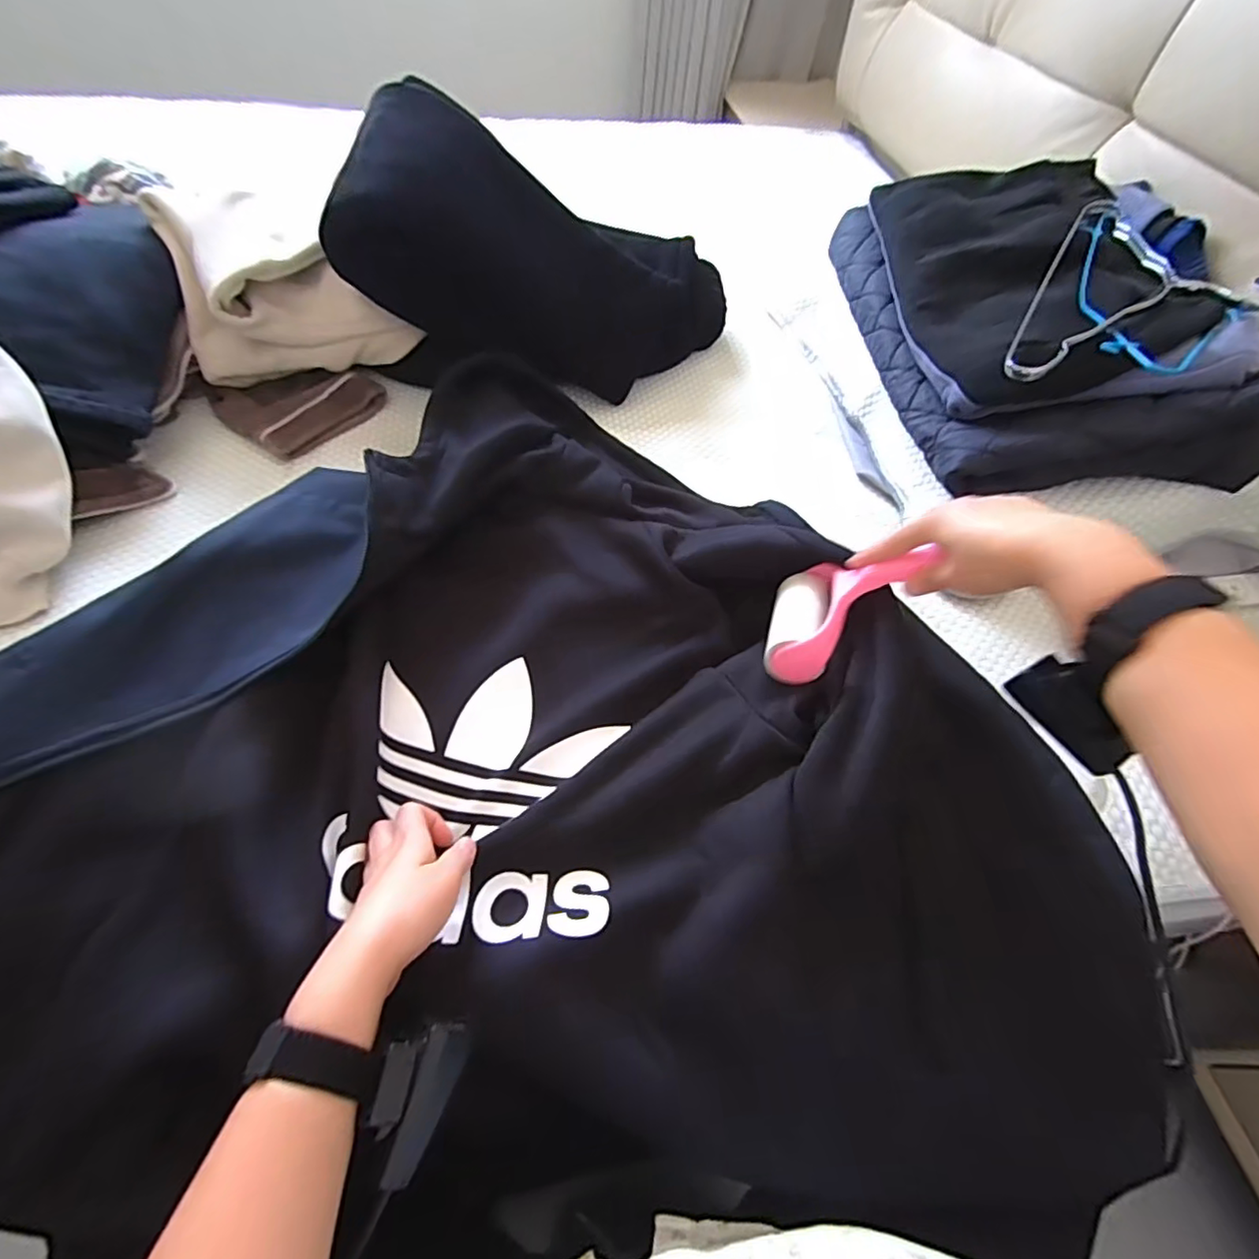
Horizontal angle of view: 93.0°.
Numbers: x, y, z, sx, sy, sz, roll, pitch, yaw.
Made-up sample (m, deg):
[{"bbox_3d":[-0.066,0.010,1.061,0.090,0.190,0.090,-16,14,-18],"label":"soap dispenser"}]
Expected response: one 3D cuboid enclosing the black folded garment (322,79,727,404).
[{"bbox_3d":[-0.106,-0.475,0.800,0.525,0.218,0.243,3,52,-28],"label":"black folded garment"}]

